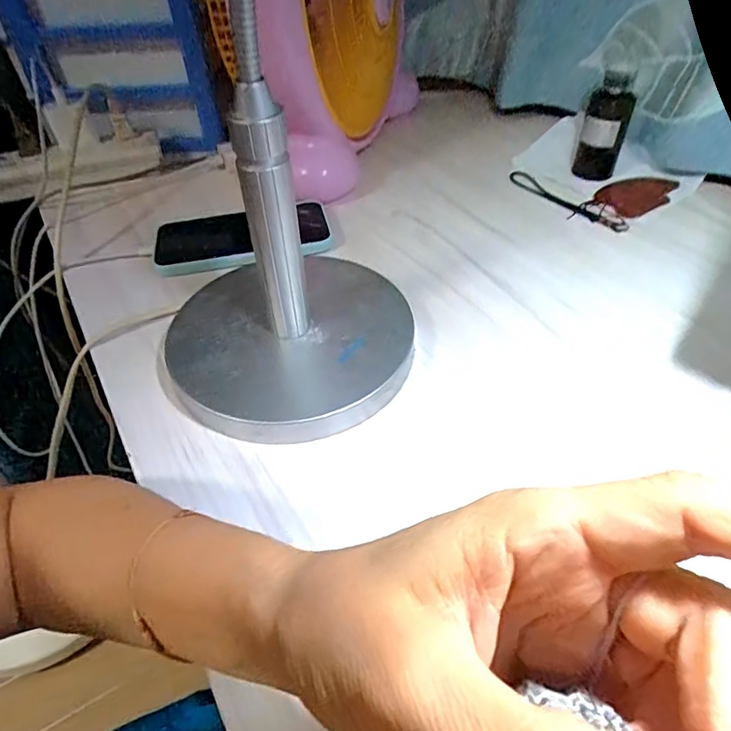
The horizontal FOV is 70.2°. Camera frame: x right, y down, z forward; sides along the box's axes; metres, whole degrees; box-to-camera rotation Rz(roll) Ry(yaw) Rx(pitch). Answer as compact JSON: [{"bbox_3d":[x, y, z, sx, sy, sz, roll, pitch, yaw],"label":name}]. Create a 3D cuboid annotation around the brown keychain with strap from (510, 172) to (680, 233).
[{"bbox_3d":[0.241,-0.189,0.552,0.127,0.009,0.140,-28,51,-23],"label":"brown keychain with strap"}]

